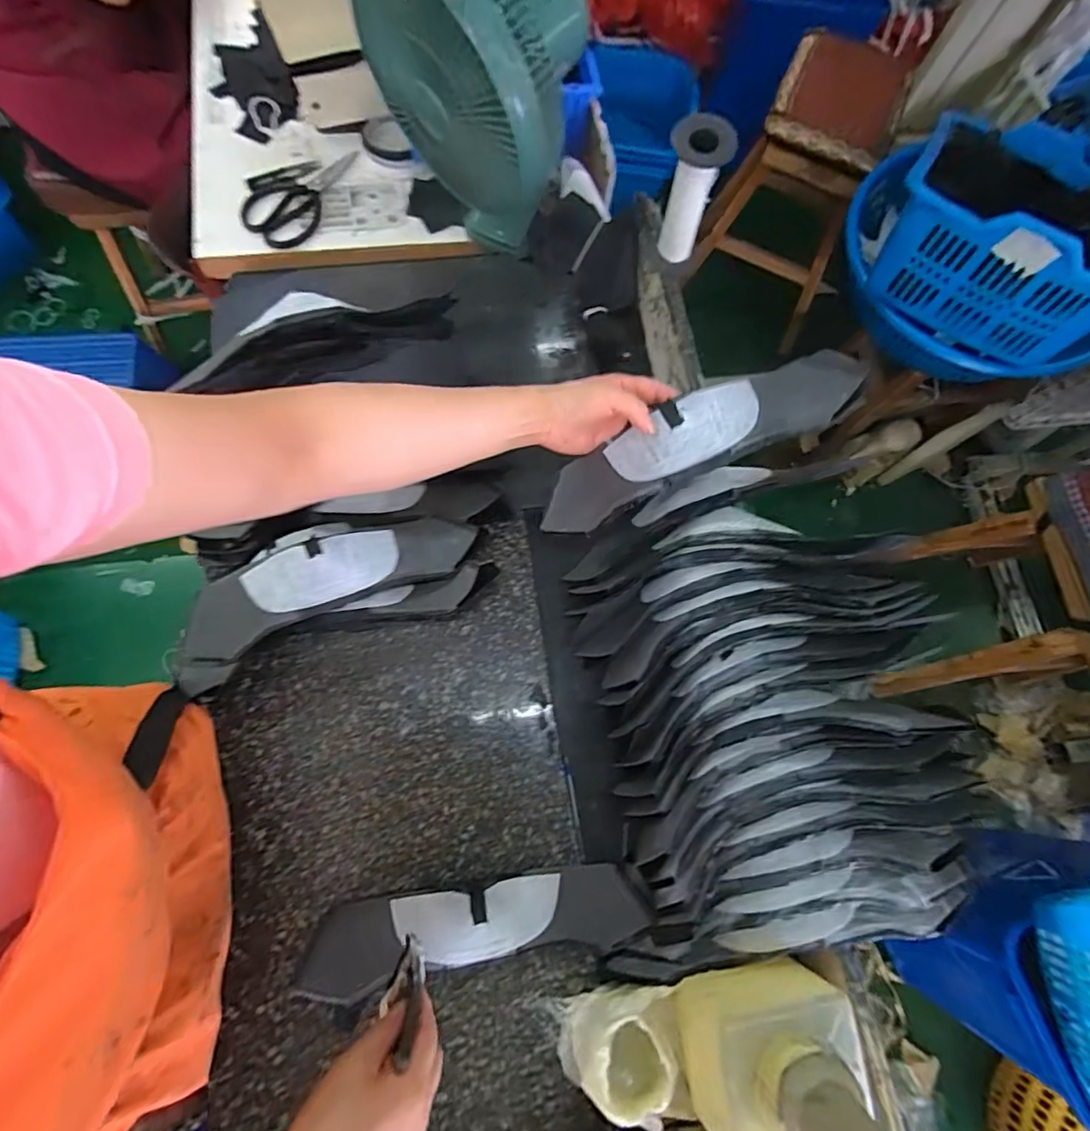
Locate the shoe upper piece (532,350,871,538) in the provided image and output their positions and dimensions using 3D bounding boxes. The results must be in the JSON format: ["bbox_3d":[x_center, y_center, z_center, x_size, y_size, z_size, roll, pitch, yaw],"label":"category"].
[{"bbox_3d":[0.129,-0.116,0.510,0.305,0.052,0.073,-24,74,15],"label":"shoe upper piece"}]

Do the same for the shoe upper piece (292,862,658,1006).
[{"bbox_3d":[-0.062,0.335,0.506,0.310,0.026,0.070,-7,75,-6],"label":"shoe upper piece"}]

